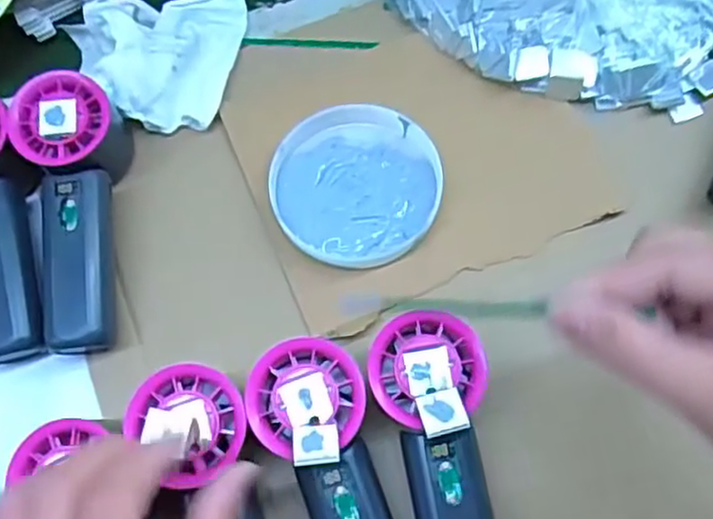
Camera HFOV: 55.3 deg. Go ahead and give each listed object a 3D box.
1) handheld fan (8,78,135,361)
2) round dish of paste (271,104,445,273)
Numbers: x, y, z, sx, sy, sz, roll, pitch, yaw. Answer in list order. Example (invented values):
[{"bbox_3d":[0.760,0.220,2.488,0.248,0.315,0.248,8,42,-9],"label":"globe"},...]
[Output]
[{"bbox_3d":[-0.165,-0.025,0.387,0.053,0.057,0.150,-3,68,1],"label":"handheld fan"},{"bbox_3d":[0.000,-0.044,0.411,0.097,0.018,0.098,-6,68,0],"label":"round dish of paste"}]

